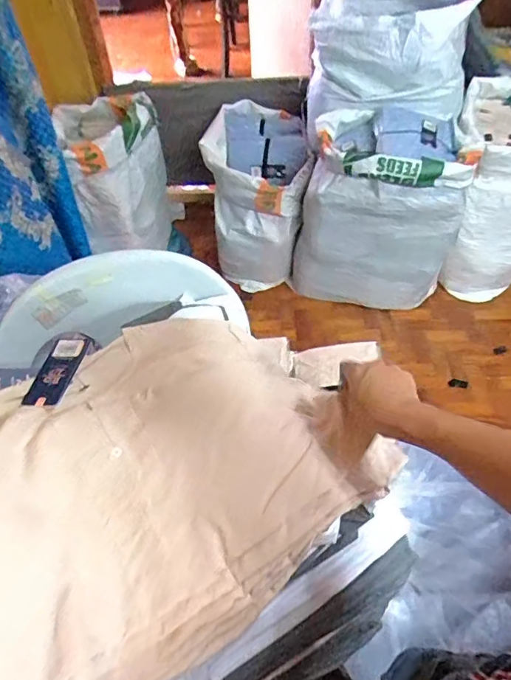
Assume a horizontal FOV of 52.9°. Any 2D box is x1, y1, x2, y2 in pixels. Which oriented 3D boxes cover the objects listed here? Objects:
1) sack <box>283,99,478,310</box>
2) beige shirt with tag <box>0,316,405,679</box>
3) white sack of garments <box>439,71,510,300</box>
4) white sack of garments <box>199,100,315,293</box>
[{"bbox_3d":[0.365,-0.361,1.549,0.456,0.547,0.297,21,55,19],"label":"sack"},{"bbox_3d":[-0.148,0.166,0.549,0.464,0.136,0.348,-36,57,-23],"label":"beige shirt with tag"},{"bbox_3d":[0.758,-0.451,1.605,0.325,0.527,0.505,13,53,14],"label":"white sack of garments"},{"bbox_3d":[0.010,-0.479,1.744,0.331,0.411,0.444,-3,50,1],"label":"white sack of garments"}]

